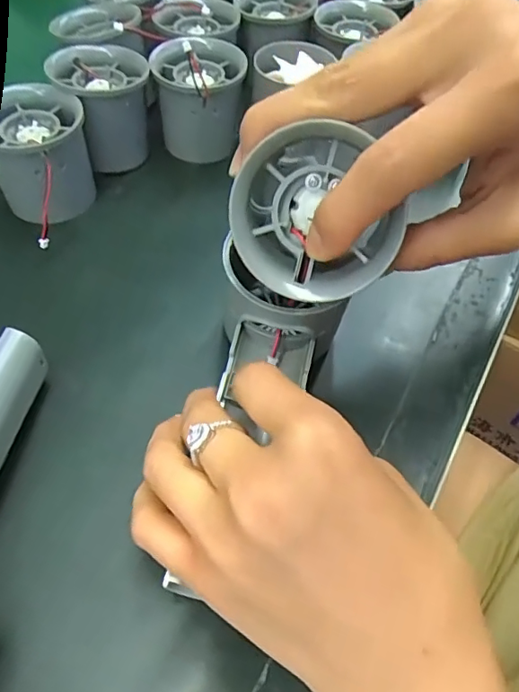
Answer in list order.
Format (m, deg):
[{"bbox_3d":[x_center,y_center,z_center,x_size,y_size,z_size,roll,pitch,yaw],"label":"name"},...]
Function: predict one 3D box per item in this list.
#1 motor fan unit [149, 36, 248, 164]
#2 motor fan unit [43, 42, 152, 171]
[{"bbox_3d":[-0.035,-0.150,0.325,0.053,0.053,0.052,-1,55,-3],"label":"motor fan unit"},{"bbox_3d":[-0.090,-0.140,0.312,0.053,0.050,0.055,-18,58,-14],"label":"motor fan unit"}]

